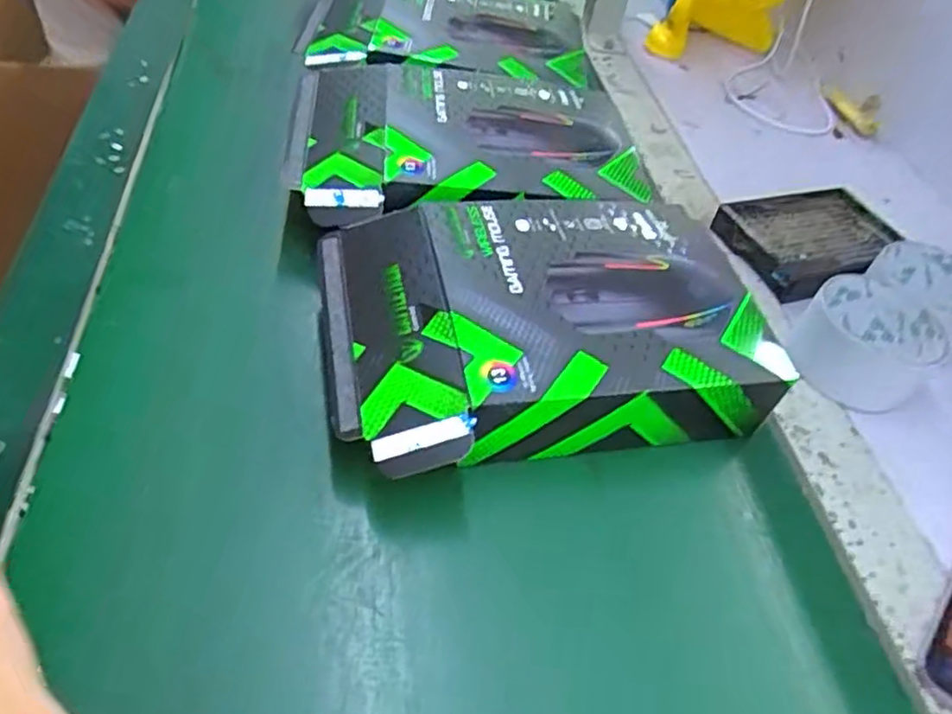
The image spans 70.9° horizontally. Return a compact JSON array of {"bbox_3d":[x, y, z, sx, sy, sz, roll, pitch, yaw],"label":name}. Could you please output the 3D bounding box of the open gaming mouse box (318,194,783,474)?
[{"bbox_3d":[0.036,-0.021,0.396,0.244,0.064,0.178,-8,49,-17],"label":"open gaming mouse box"}]

